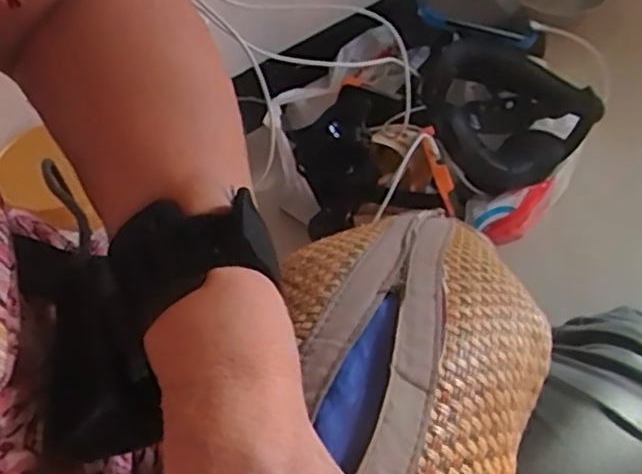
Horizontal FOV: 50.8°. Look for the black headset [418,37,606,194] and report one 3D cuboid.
[{"bbox_3d":[0.216,-0.142,0.787,0.194,0.099,0.172,10,47,4],"label":"black headset"}]

